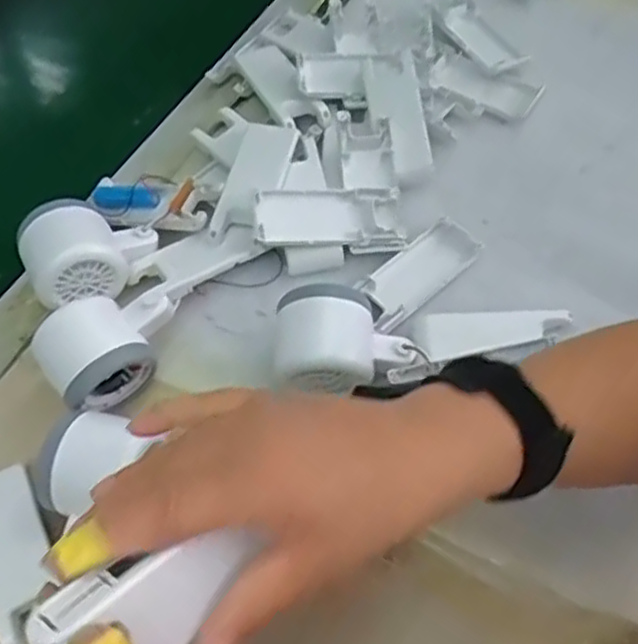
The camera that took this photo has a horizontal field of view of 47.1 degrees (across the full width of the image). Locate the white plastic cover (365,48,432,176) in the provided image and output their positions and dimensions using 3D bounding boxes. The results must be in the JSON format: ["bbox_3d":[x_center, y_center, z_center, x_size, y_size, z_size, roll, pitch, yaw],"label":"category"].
[{"bbox_3d":[0.058,-0.154,0.537,0.037,0.013,0.088,-13,82,-6],"label":"white plastic cover"}]

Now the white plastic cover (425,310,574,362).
[{"bbox_3d":[0.116,0.008,0.476,0.090,0.013,0.029,-2,90,0],"label":"white plastic cover"}]

